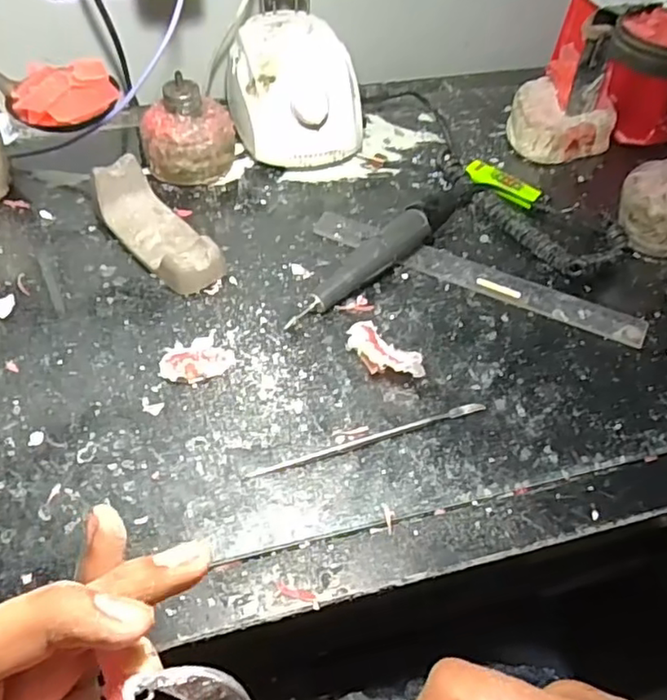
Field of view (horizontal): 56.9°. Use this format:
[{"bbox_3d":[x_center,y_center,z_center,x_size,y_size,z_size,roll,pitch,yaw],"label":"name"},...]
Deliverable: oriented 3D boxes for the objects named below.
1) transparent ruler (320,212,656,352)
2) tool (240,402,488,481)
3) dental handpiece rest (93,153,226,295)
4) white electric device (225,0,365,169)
[{"bbox_3d":[0.108,-0.059,0.482,0.263,0.004,0.031,21,61,12],"label":"transparent ruler"},{"bbox_3d":[0.022,0.055,0.383,0.156,0.005,0.007,-14,56,-14],"label":"tool"},{"bbox_3d":[-0.133,-0.095,0.470,0.047,0.040,0.121,-37,64,-27],"label":"dental handpiece rest"},{"bbox_3d":[-0.040,-0.243,0.558,0.111,0.090,0.157,-8,54,-10],"label":"white electric device"}]

